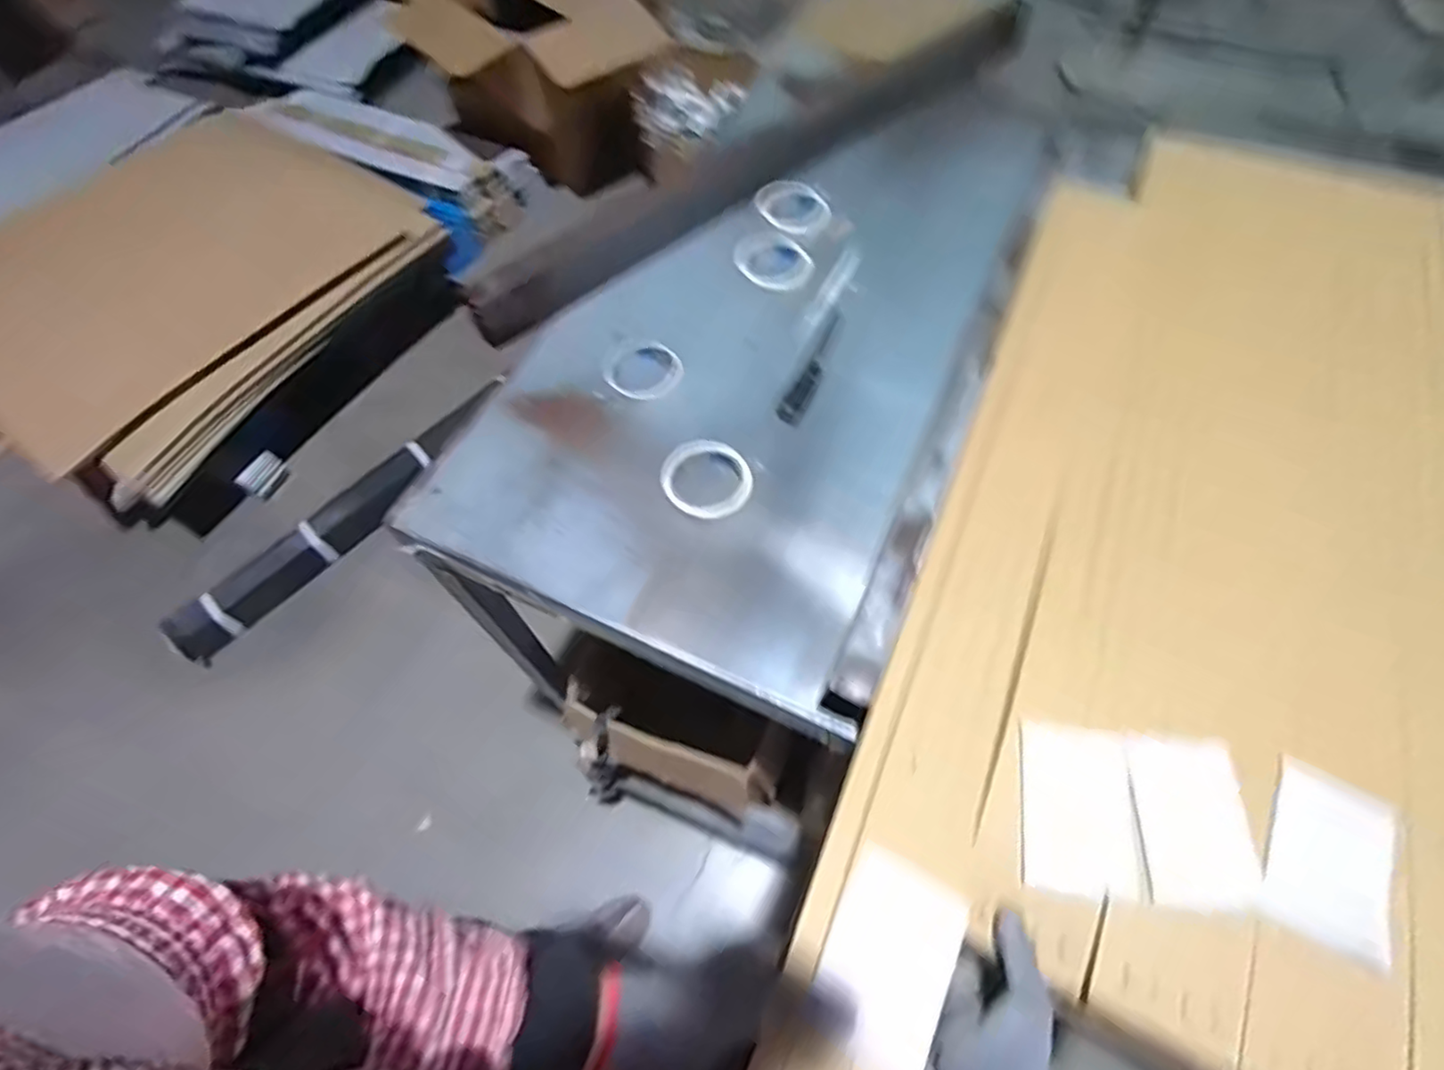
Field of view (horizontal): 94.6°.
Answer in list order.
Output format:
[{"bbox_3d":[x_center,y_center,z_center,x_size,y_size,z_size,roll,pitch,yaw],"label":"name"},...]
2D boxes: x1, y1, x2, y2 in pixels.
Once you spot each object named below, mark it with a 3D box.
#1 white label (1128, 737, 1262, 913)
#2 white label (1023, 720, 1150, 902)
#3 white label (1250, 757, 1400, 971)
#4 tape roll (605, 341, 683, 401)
[{"bbox_3d":[0.343,0.207,0.485,0.077,0.005,0.114,5,61,3],"label":"white label"},{"bbox_3d":[0.264,0.201,0.492,0.079,0.004,0.114,6,66,8],"label":"white label"},{"bbox_3d":[0.427,0.226,0.466,0.075,0.007,0.113,26,65,15],"label":"white label"},{"bbox_3d":[-0.097,-0.201,0.814,0.085,0.015,0.095,-39,67,-18],"label":"tape roll"}]

